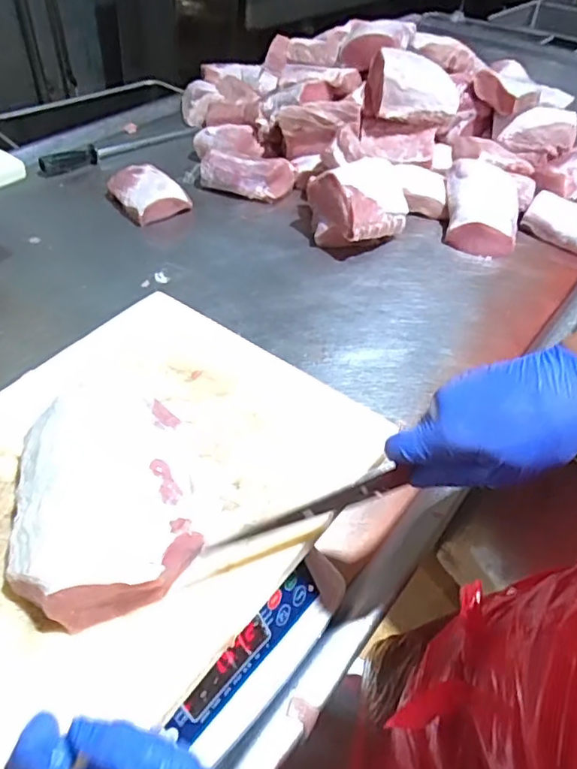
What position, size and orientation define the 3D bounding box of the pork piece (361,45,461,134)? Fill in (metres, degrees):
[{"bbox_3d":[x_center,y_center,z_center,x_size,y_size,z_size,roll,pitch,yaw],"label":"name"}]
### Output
[{"bbox_3d":[0.253,-0.599,1.132,0.187,0.127,0.126,4,46,1],"label":"pork piece"}]

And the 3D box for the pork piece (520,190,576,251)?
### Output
[{"bbox_3d":[0.548,-0.313,1.077,0.160,0.055,0.112,32,52,25],"label":"pork piece"}]

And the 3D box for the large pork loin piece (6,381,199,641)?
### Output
[{"bbox_3d":[-0.133,0.069,0.409,0.128,0.046,0.190,-10,47,-13],"label":"large pork loin piece"}]

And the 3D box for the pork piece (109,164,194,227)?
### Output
[{"bbox_3d":[-0.282,-0.377,1.092,0.115,0.053,0.172,-28,53,-27],"label":"pork piece"}]

